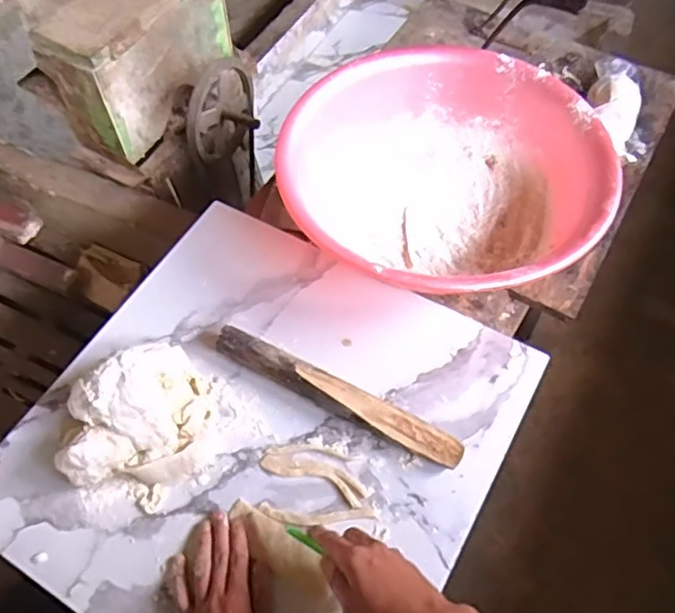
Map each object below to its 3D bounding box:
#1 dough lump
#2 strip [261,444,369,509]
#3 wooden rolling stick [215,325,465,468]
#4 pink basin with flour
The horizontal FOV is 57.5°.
[{"bbox_3d":[-0.215,0.129,0.662,0.162,0.068,0.143,-28,62,-17],"label":"dough lump"},{"bbox_3d":[-0.022,0.173,0.665,0.117,0.006,0.047,19,59,11],"label":"strip"},{"bbox_3d":[-0.003,0.101,0.693,0.297,0.034,0.038,26,61,15],"label":"wooden rolling stick"},{"bbox_3d":[0.134,-0.162,0.808,0.397,0.114,0.389,0,58,-1],"label":"pink basin with flour"}]

